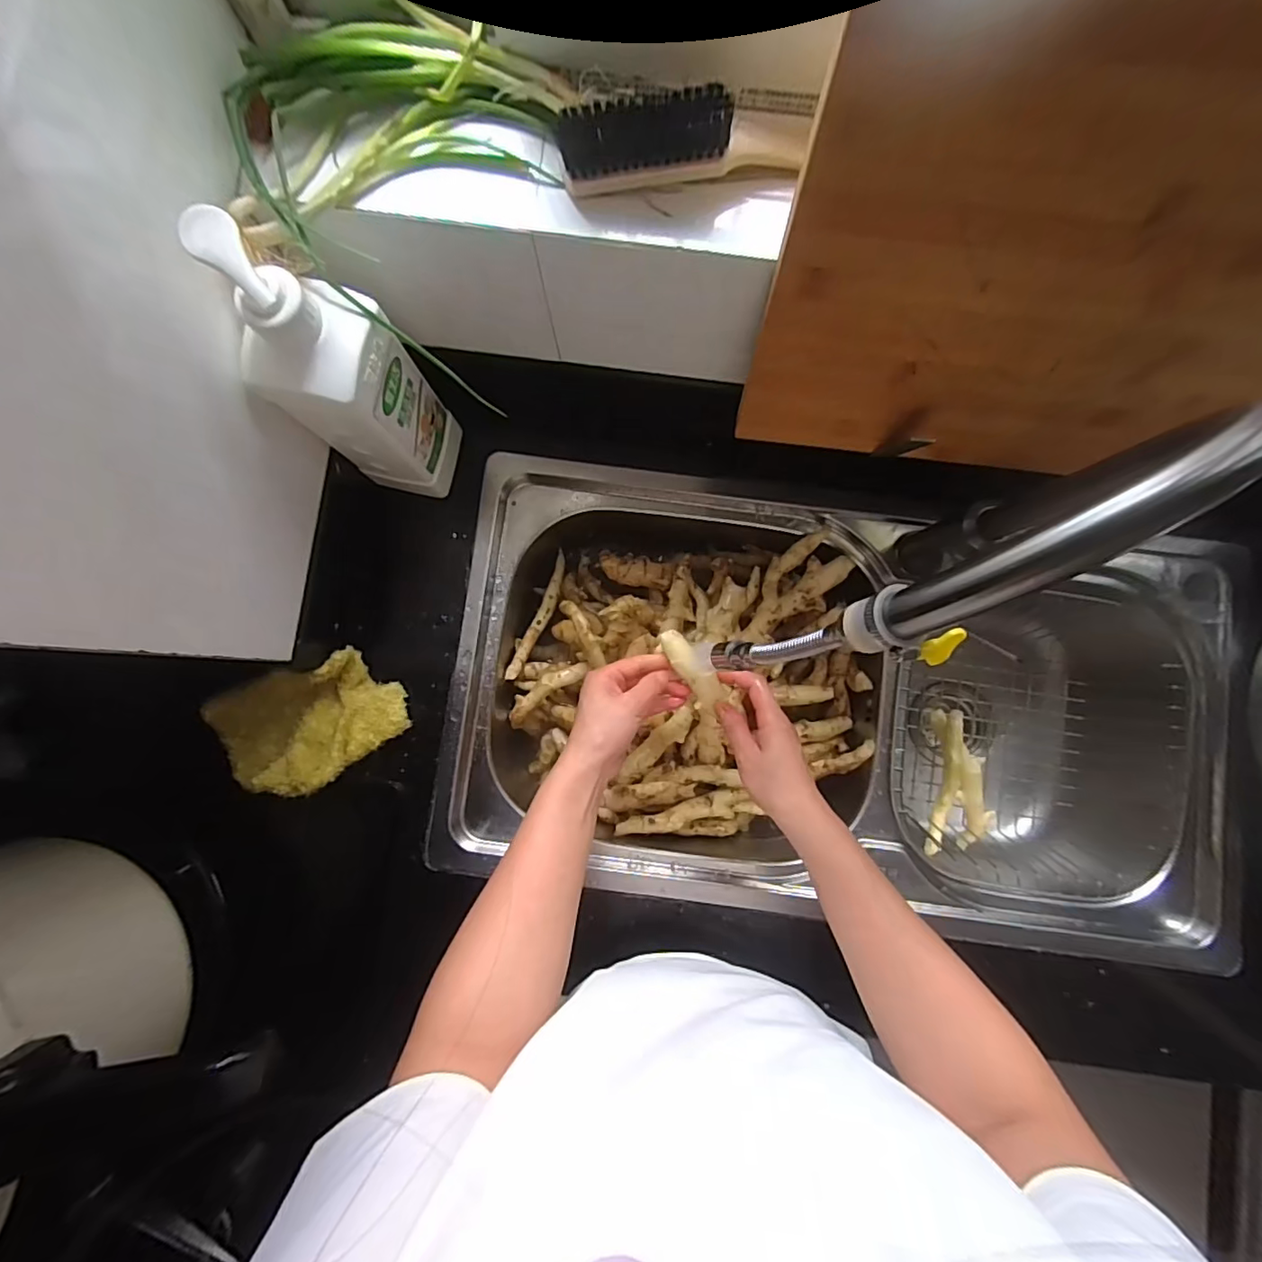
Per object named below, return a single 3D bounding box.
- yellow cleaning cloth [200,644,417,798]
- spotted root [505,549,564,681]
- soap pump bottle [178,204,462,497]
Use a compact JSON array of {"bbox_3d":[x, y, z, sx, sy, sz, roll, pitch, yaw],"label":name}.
[{"bbox_3d":[-0.303,0.088,0.518,0.177,0.047,0.112,-16,85,-1],"label":"yellow cleaning cloth"},{"bbox_3d":[-0.102,-0.016,0.629,0.018,0.016,0.157,21,71,2],"label":"spotted root"},{"bbox_3d":[-0.210,-0.187,0.414,0.077,0.270,0.084,25,85,2],"label":"soap pump bottle"}]

